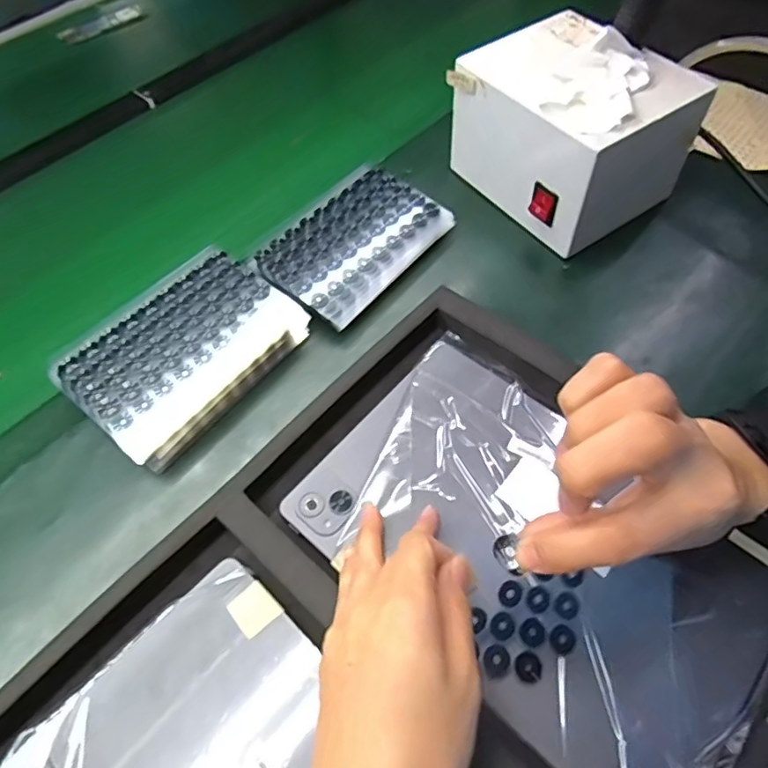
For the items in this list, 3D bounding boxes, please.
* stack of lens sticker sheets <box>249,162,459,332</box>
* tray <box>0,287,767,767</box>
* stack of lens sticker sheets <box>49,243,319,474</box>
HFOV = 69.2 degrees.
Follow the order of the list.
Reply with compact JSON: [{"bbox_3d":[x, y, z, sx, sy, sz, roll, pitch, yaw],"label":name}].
[{"bbox_3d":[-0.026,-0.117,0.471,0.097,0.038,0.149,34,65,24],"label":"stack of lens sticker sheets"},{"bbox_3d":[0.008,0.153,0.286,0.309,0.038,0.425,36,65,25],"label":"tray"},{"bbox_3d":[-0.147,-0.025,0.412,0.095,0.049,0.162,29,63,22],"label":"stack of lens sticker sheets"}]

